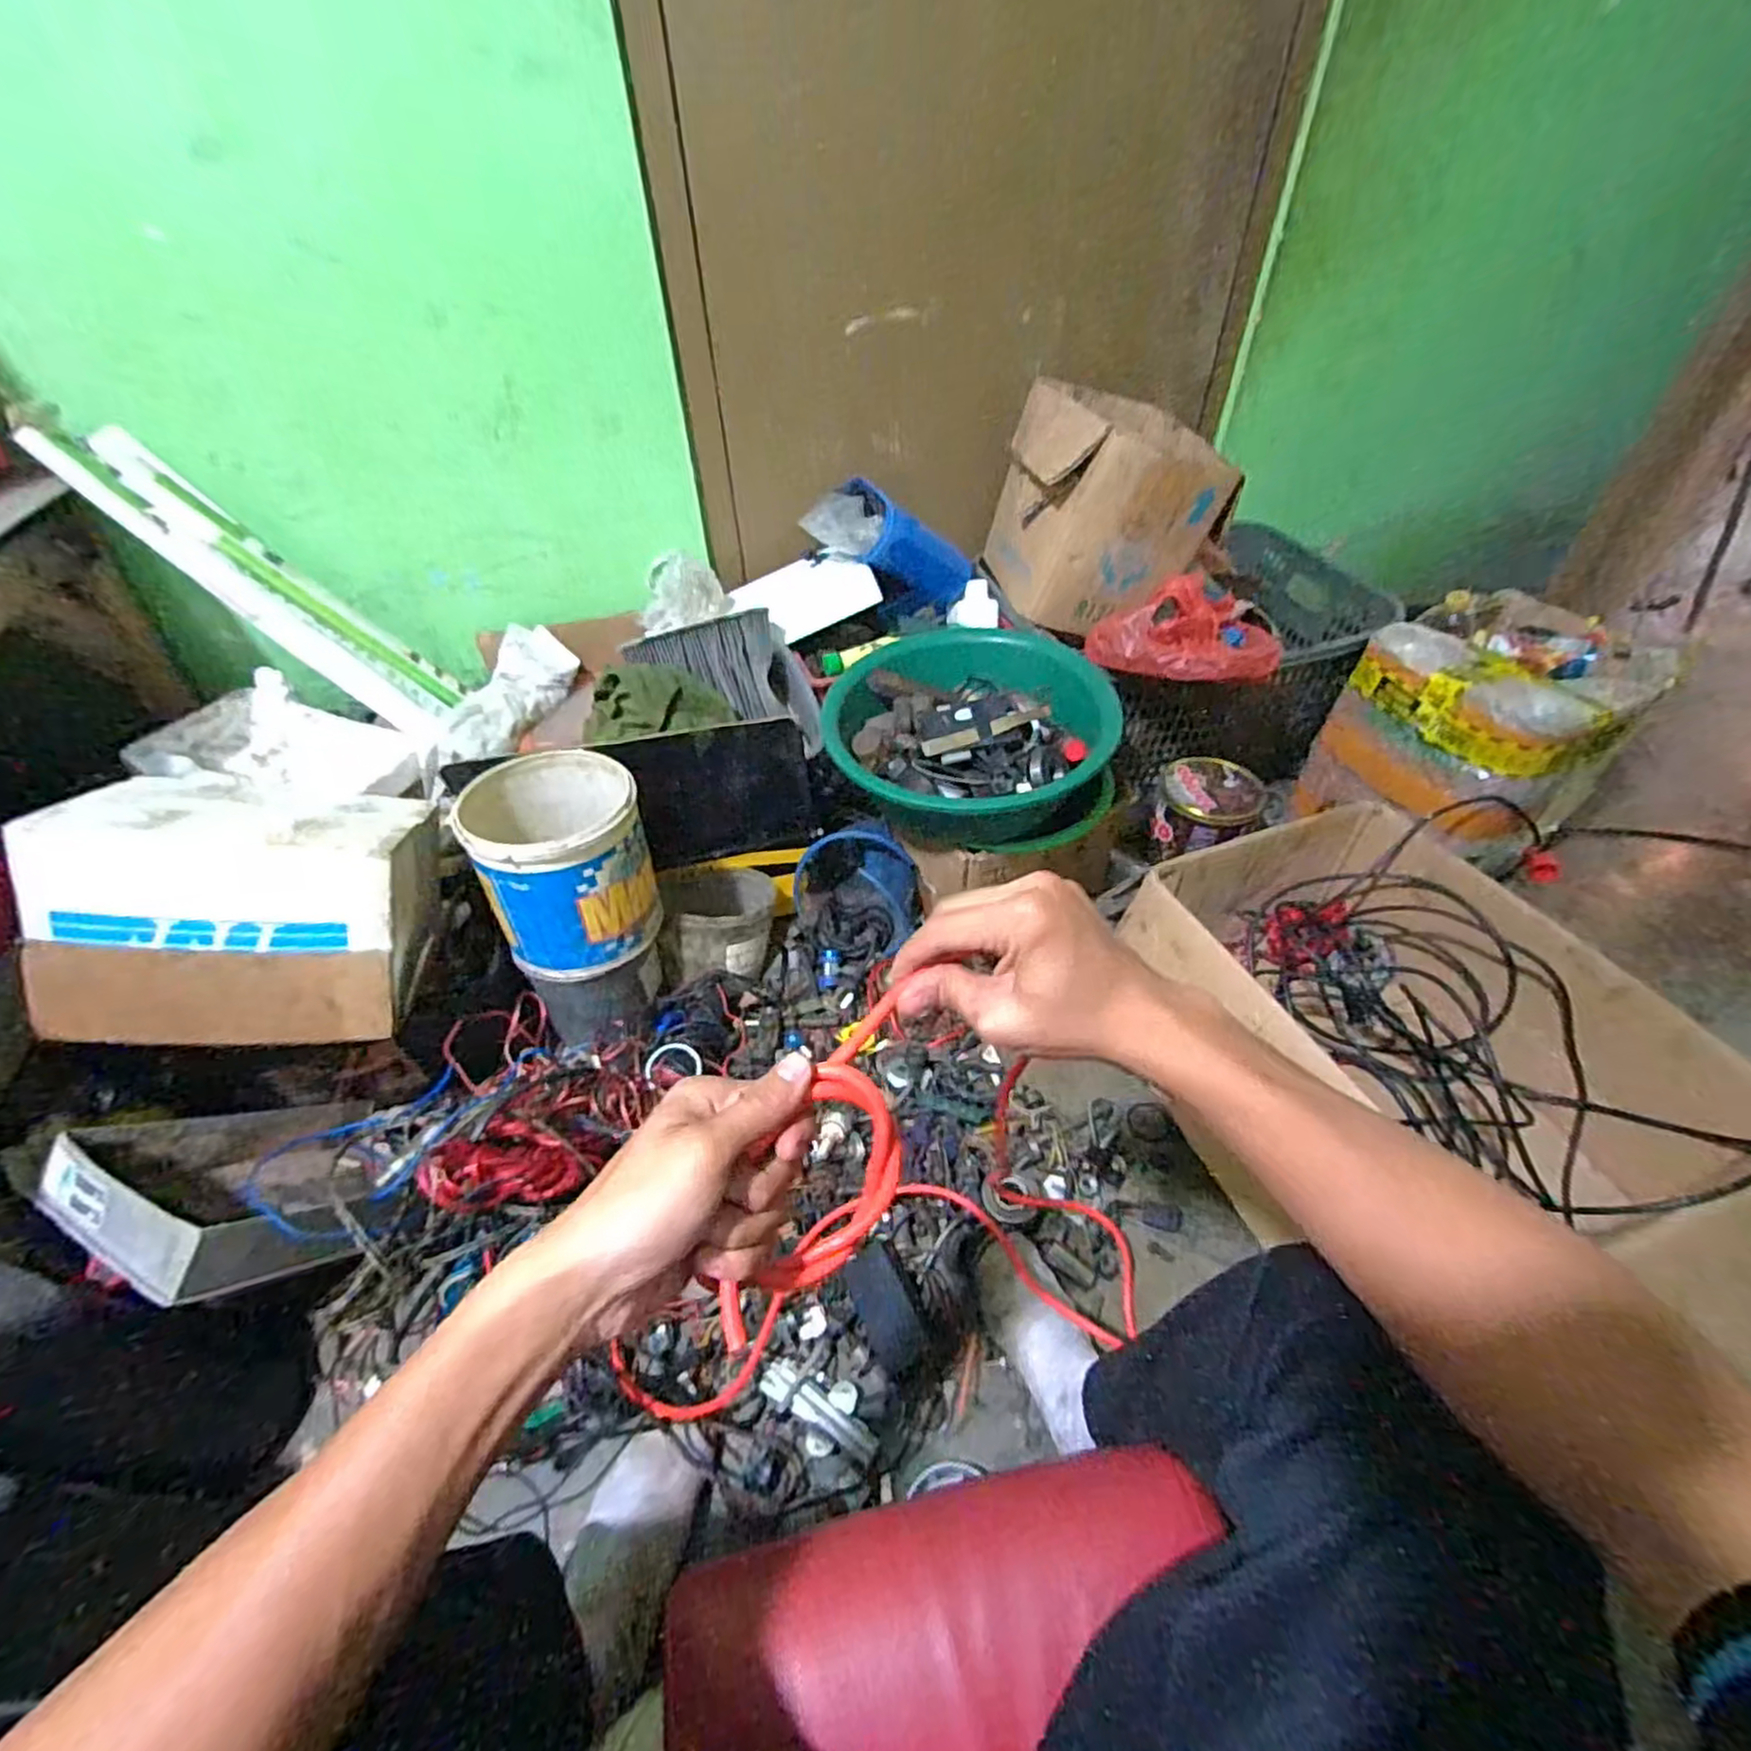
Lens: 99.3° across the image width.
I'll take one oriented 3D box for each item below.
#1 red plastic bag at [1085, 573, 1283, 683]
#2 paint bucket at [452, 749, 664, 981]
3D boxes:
[{"bbox_3d":[0.402,-0.310,0.942,0.233,0.087,0.159,-6,45,-4],"label":"red plastic bag"},{"bbox_3d":[-0.348,-0.016,0.848,0.177,0.179,0.185,-16,47,-14],"label":"paint bucket"}]

